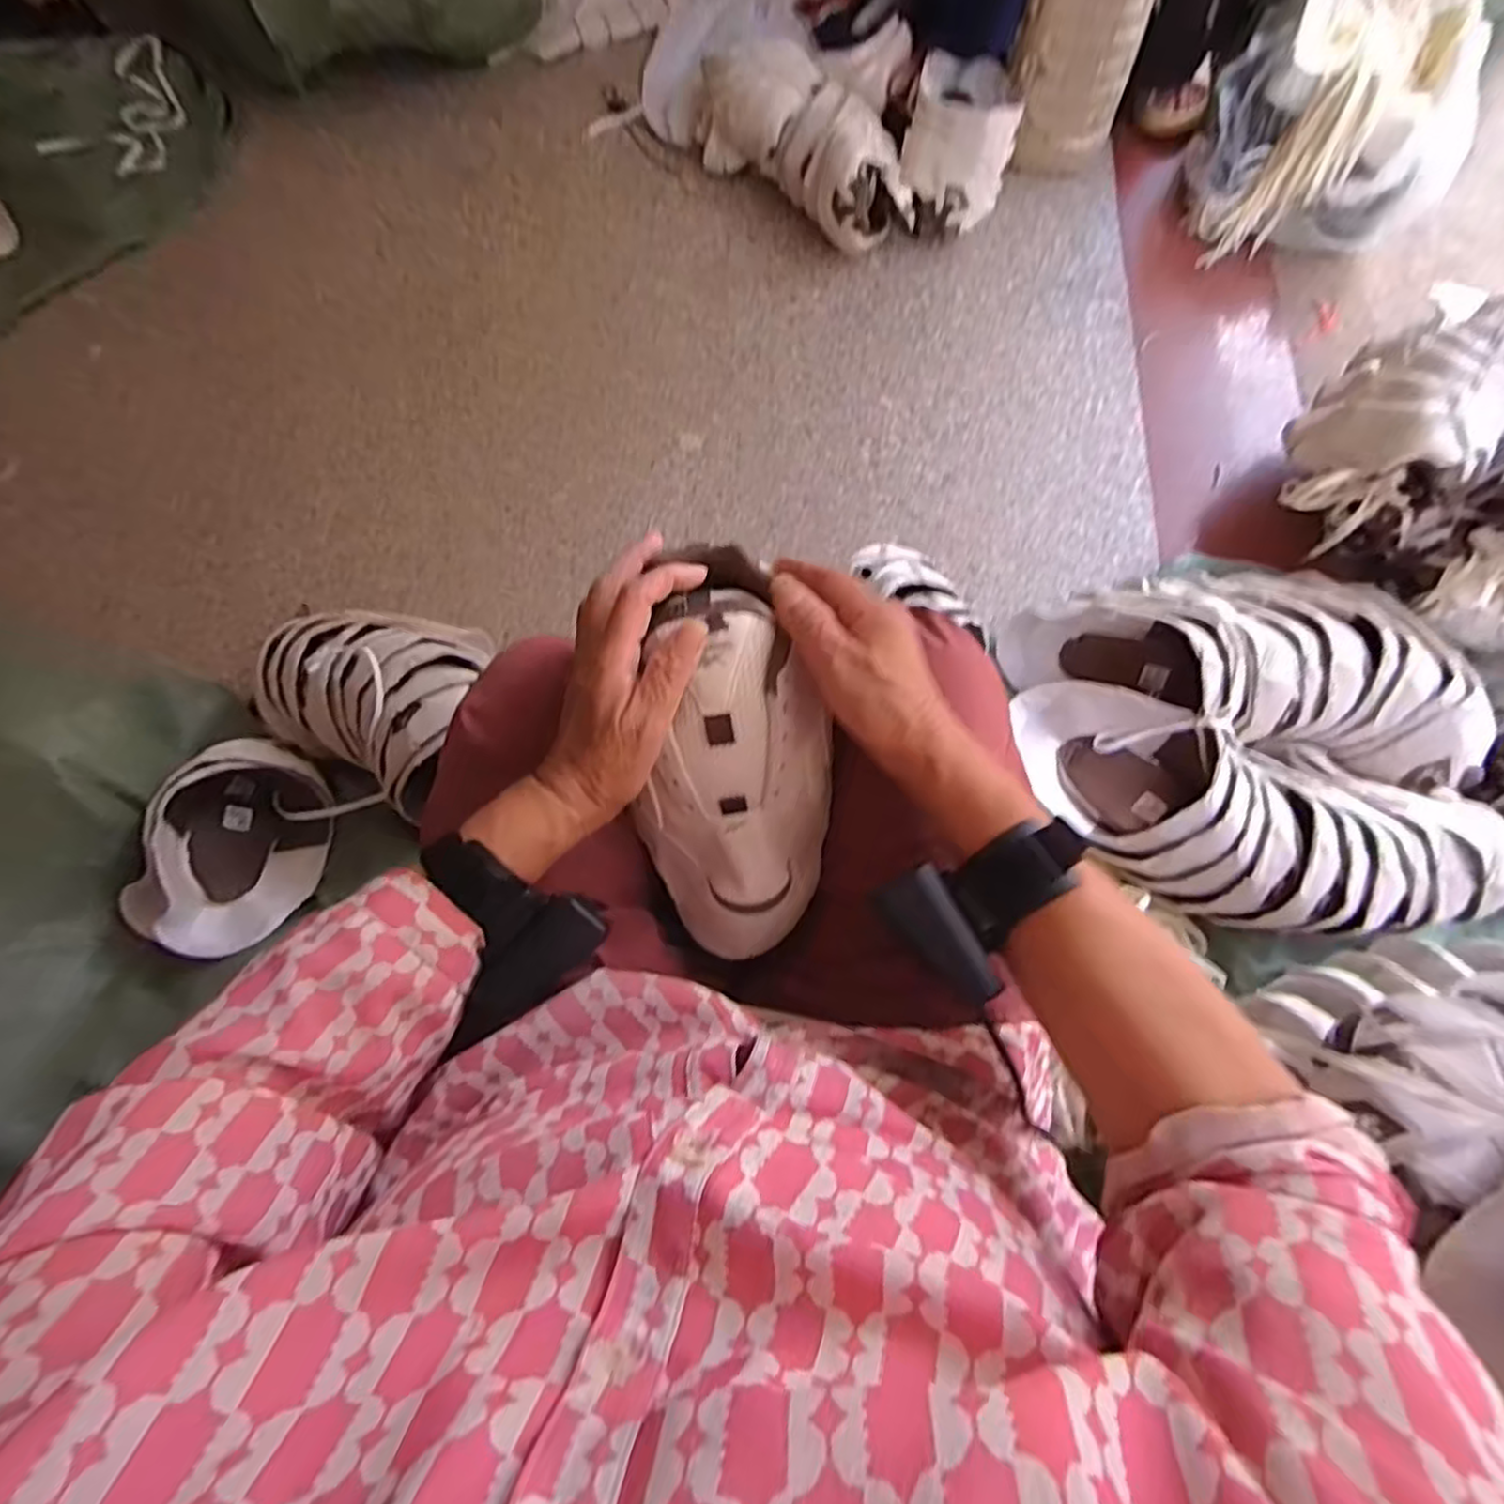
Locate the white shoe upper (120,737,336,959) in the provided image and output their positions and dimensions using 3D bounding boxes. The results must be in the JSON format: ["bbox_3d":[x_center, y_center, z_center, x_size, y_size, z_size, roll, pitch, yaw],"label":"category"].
[{"bbox_3d":[-0.541,0.099,0.769,0.109,0.161,0.220,6,75,3],"label":"white shoe upper"}]

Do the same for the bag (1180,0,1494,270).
[{"bbox_3d":[0.835,-0.922,1.033,0.326,0.170,0.423,18,76,6],"label":"bag"}]

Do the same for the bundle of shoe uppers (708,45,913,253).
[{"bbox_3d":[0.078,-0.900,1.075,0.147,0.136,0.363,-42,76,-9],"label":"bundle of shoe uppers"}]

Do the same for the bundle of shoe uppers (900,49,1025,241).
[{"bbox_3d":[0.309,-0.911,1.077,0.156,0.112,0.257,13,75,6],"label":"bundle of shoe uppers"}]

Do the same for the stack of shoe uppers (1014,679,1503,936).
[{"bbox_3d":[0.503,0.070,0.736,0.482,0.108,0.195,20,76,8],"label":"stack of shoe uppers"}]

